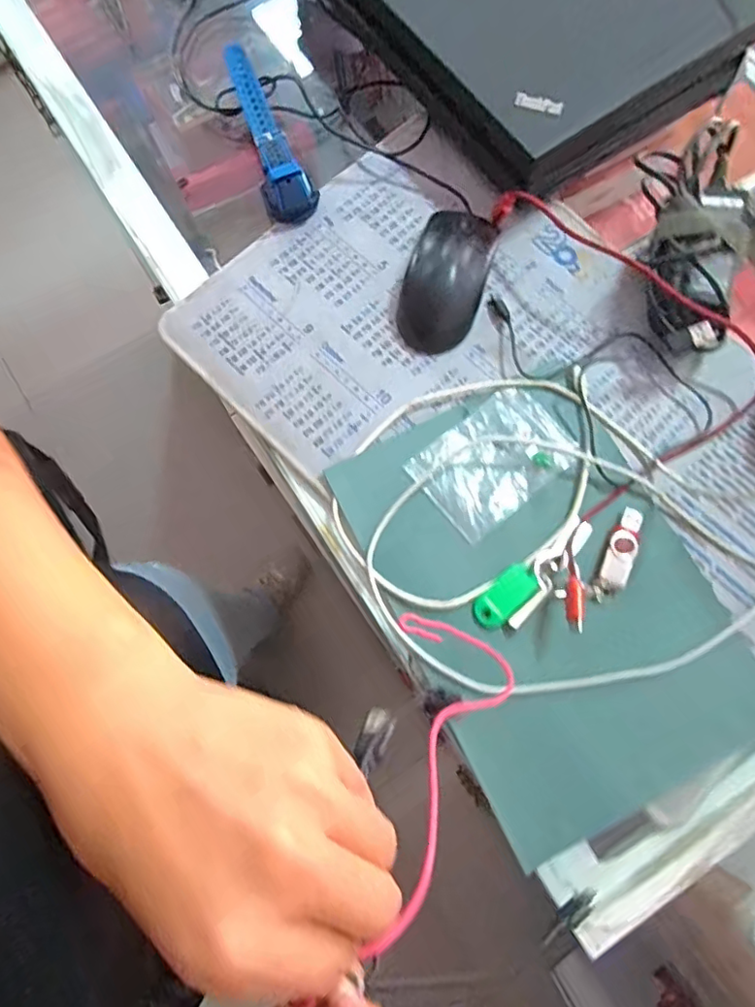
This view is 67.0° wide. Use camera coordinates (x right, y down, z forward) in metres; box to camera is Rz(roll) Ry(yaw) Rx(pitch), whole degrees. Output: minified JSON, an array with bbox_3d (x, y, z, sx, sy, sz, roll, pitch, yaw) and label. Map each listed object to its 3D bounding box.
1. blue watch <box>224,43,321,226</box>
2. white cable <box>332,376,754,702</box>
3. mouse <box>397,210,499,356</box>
[{"bbox_3d":[-0.084,-0.290,0.449,0.039,0.034,0.143,-17,75,-3],"label":"blue watch"},{"bbox_3d":[0.105,0.024,0.370,0.260,0.011,0.209,41,79,11],"label":"white cable"},{"bbox_3d":[0.051,-0.165,0.415,0.055,0.031,0.106,17,76,5],"label":"mouse"}]

